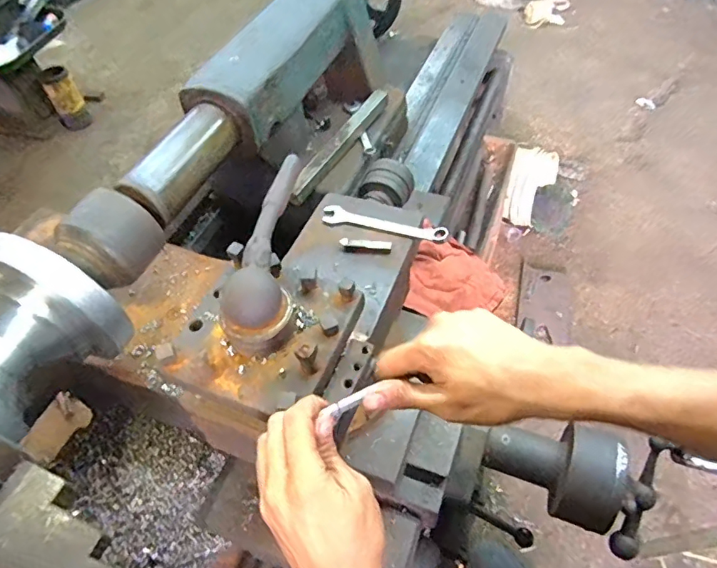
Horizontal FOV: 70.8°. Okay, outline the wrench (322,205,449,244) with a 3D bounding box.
[{"bbox_3d":[0.033,-0.074,0.625,0.157,0.011,0.027,12,54,13],"label":"wrench"}]

